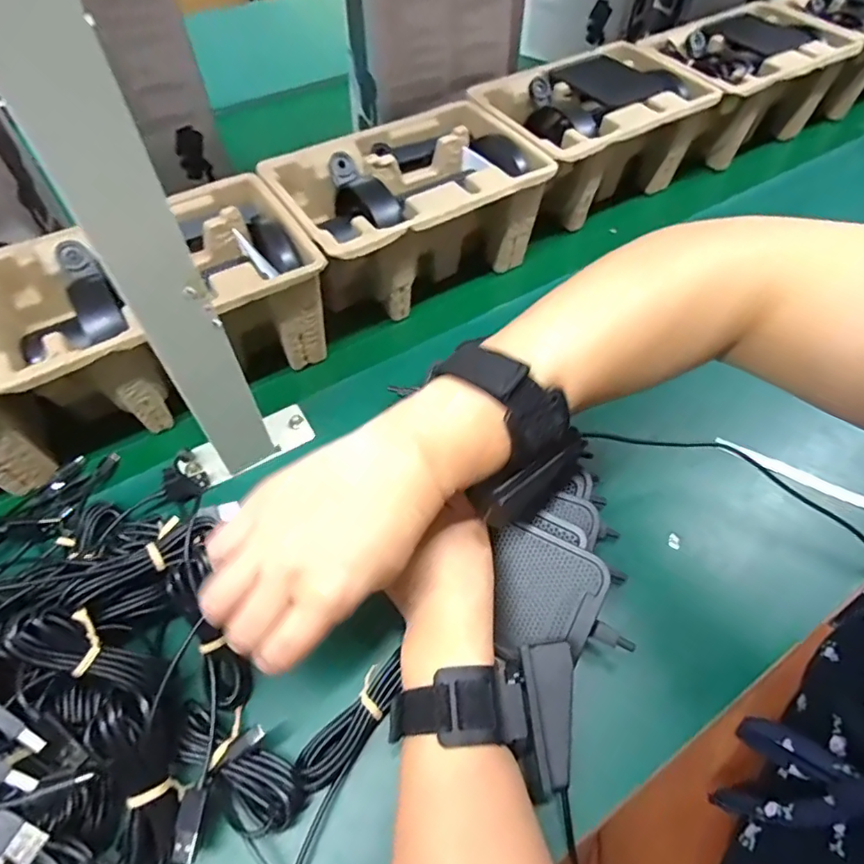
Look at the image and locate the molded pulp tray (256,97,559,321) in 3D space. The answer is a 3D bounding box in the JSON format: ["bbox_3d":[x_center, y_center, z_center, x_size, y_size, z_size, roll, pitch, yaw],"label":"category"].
[{"bbox_3d":[-0.019,-0.207,0.513,0.227,0.103,0.148,-29,60,-17],"label":"molded pulp tray"}]

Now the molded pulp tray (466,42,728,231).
[{"bbox_3d":[0.170,-0.319,0.596,0.231,0.112,0.159,-29,60,-18],"label":"molded pulp tray"}]

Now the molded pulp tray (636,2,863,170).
[{"bbox_3d":[0.377,-0.423,0.670,0.237,0.113,0.153,-30,61,-18],"label":"molded pulp tray"}]

